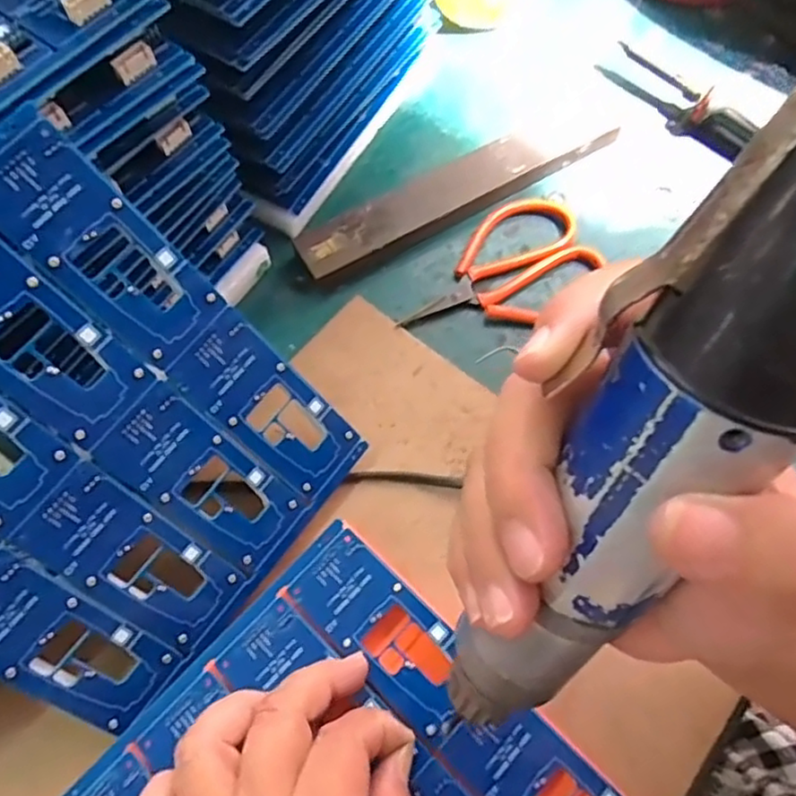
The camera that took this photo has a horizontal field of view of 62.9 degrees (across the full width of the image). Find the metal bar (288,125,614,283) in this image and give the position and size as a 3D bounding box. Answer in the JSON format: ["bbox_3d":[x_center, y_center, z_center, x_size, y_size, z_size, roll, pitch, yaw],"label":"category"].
[{"bbox_3d":[0.033,-0.119,0.375,0.192,0.018,0.033,-29,71,-11],"label":"metal bar"}]

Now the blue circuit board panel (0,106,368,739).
[{"bbox_3d":[-0.119,0.020,0.244,0.157,0.004,0.184,-50,121,-16],"label":"blue circuit board panel"}]

